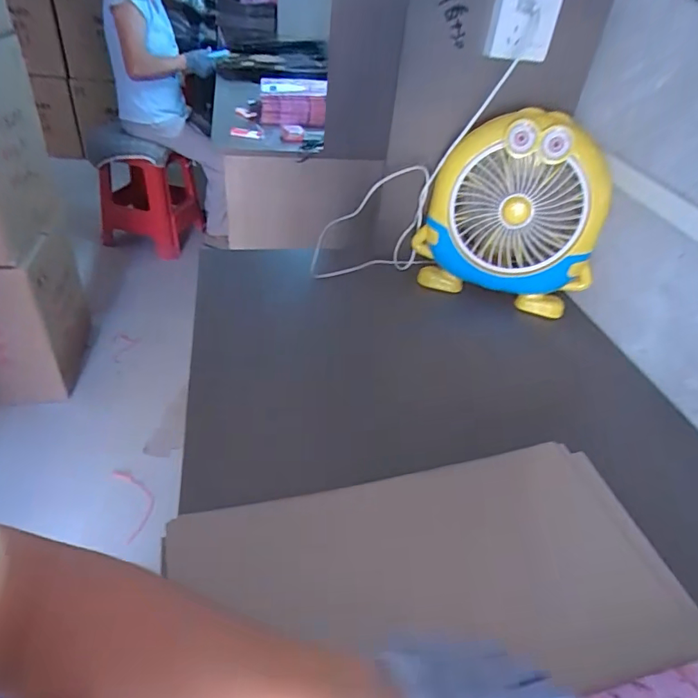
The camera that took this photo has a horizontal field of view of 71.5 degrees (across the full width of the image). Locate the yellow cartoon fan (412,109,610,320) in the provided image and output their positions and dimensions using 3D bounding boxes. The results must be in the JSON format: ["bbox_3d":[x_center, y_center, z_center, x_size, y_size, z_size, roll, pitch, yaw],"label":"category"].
[{"bbox_3d":[0.244,-0.194,0.712,0.250,0.256,0.089,8,40,-2],"label":"yellow cartoon fan"}]

